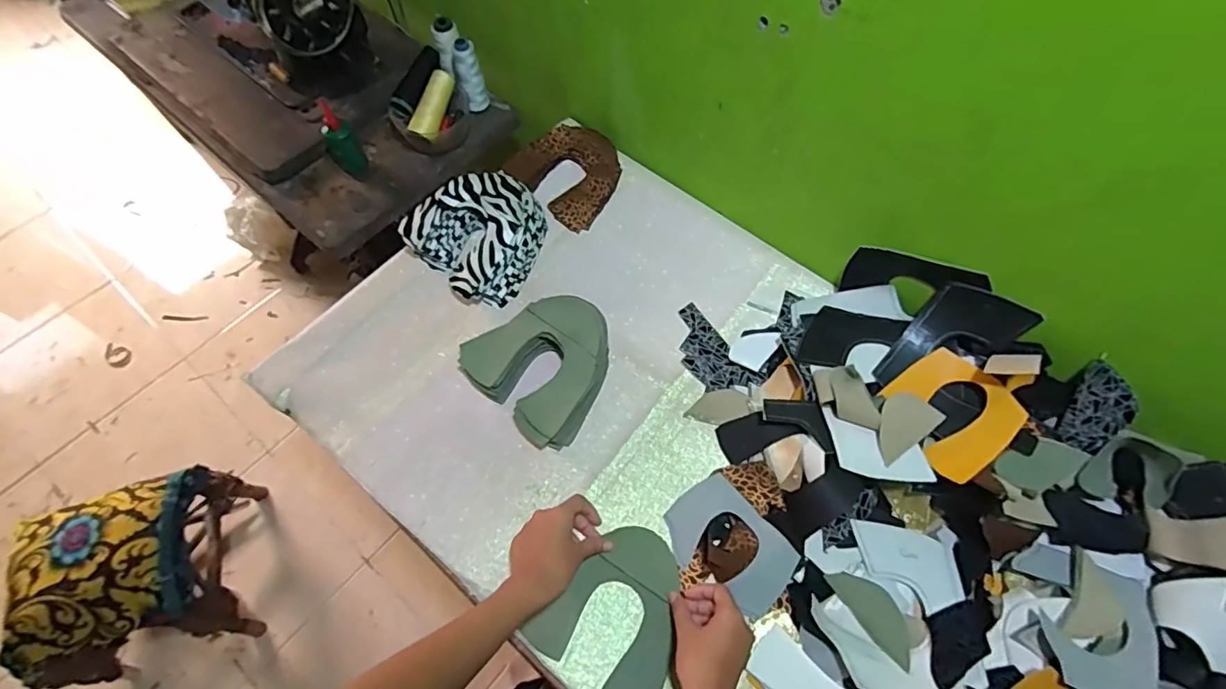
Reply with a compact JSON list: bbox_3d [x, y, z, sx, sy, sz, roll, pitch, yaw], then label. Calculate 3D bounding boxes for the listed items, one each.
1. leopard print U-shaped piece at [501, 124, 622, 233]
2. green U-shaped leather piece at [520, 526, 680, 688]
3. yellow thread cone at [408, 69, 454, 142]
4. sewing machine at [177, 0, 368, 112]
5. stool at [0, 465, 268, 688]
[{"bbox_3d":[-0.066,-0.269,0.850,0.161,0.037,0.153,35,69,17],"label":"leopard print U-shaped piece"},{"bbox_3d":[0.012,0.281,0.588,0.140,0.009,0.159,29,67,14],"label":"green U-shaped leather piece"},{"bbox_3d":[-0.280,-0.374,0.862,0.036,0.035,0.109,19,86,10],"label":"yellow thread cone"},{"bbox_3d":[-0.579,-0.571,0.884,0.371,0.214,0.176,39,70,18],"label":"sewing machine"},{"bbox_3d":[-0.951,0.453,1.129,0.316,0.391,0.326,-17,64,-8],"label":"stool"}]

